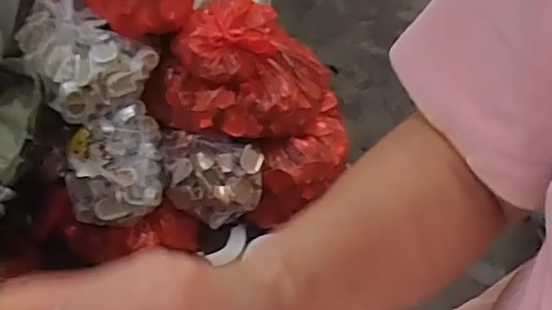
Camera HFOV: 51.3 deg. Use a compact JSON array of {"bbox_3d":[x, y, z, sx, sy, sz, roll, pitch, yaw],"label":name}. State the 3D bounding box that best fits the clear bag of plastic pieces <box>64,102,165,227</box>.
[{"bbox_3d":[-0.292,0.016,1.052,0.173,0.146,0.160,-9,46,-16],"label":"clear bag of plastic pieces"}]

